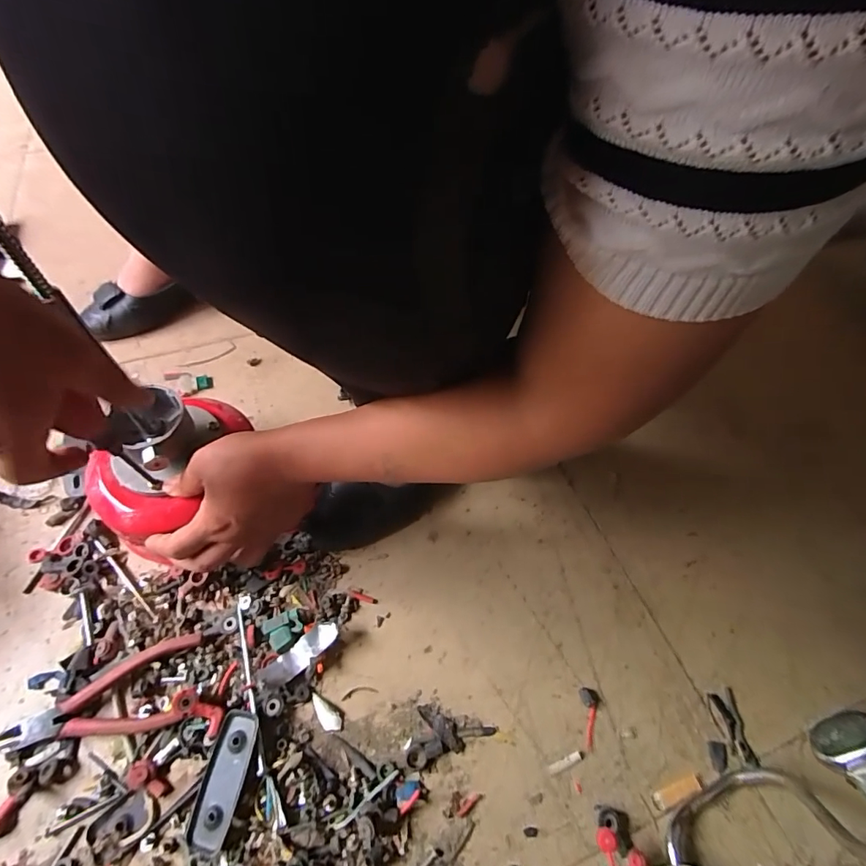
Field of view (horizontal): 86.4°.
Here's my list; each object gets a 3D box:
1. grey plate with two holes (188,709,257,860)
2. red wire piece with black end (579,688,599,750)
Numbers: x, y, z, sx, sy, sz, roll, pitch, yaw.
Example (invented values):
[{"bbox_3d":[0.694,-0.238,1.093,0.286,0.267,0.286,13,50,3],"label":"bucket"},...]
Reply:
[{"bbox_3d":[-0.149,0.248,0.331,0.031,0.015,0.083,6,55,1],"label":"grey plate with two holes"},{"bbox_3d":[0.127,0.228,0.368,0.015,0.004,0.042,3,55,-1],"label":"red wire piece with black end"}]

